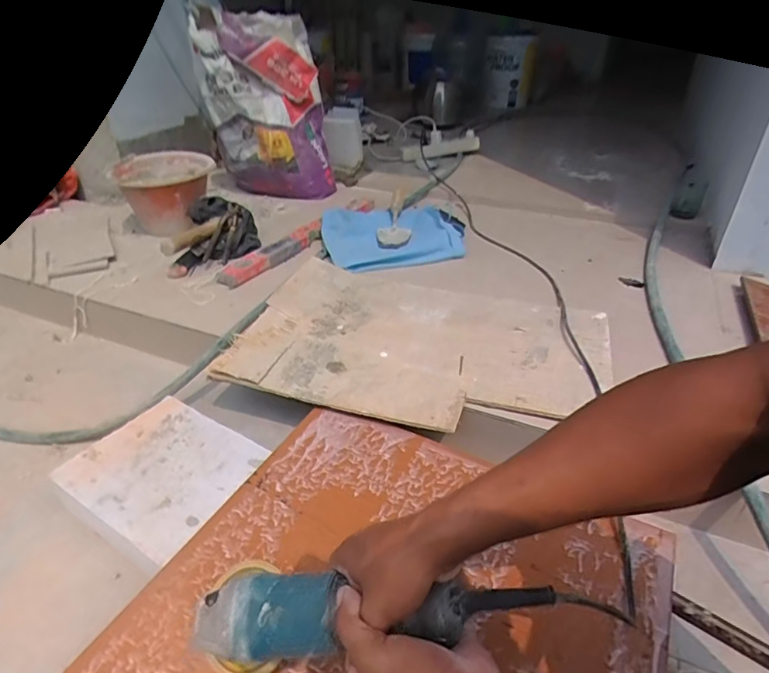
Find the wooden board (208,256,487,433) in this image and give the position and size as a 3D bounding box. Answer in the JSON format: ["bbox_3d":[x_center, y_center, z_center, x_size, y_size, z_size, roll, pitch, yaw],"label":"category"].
[{"bbox_3d":[-0.030,-0.013,0.894,0.384,0.025,0.391,12,36,13],"label":"wooden board"}]

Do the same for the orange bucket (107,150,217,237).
[{"bbox_3d":[-0.561,-0.373,1.306,0.242,0.150,0.246,-9,35,-13],"label":"orange bucket"}]

